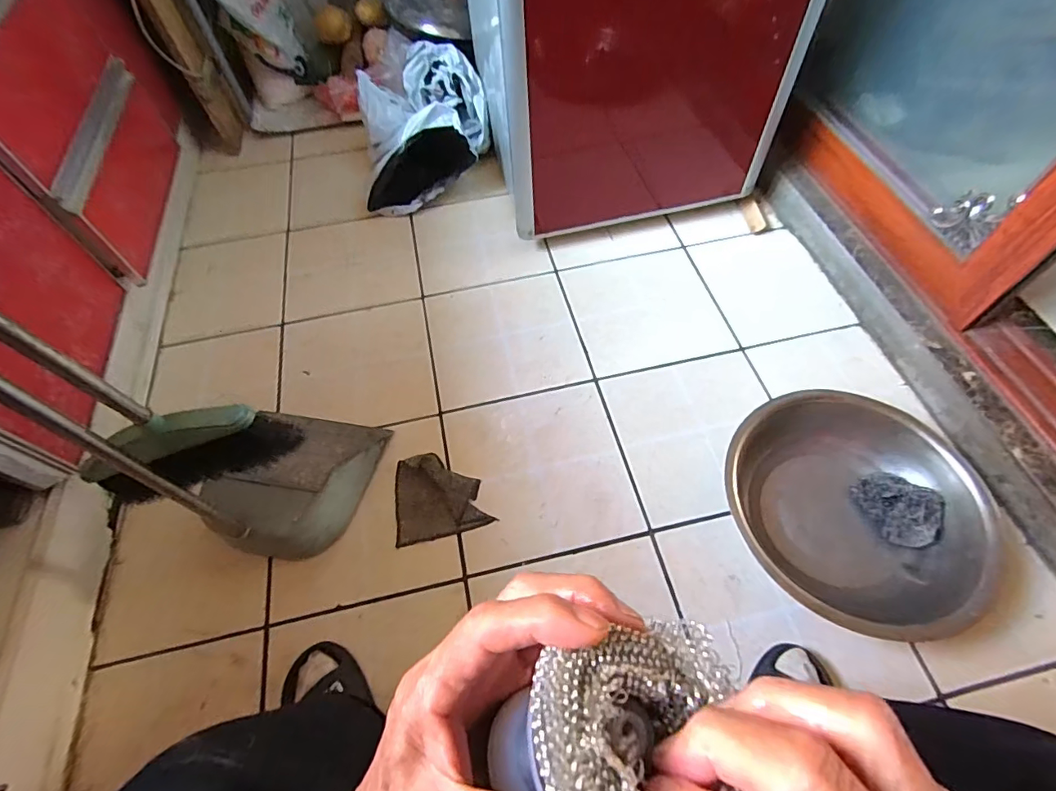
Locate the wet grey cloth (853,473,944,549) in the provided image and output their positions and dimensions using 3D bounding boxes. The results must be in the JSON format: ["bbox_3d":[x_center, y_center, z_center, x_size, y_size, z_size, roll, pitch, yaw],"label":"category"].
[{"bbox_3d":[0.581,0.169,0.768,0.099,0.039,0.122,-31,54,1],"label":"wet grey cloth"}]

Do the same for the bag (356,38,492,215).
[{"bbox_3d":[-0.252,-0.661,1.226,0.299,0.194,0.391,-8,59,-3],"label":"bag"}]

